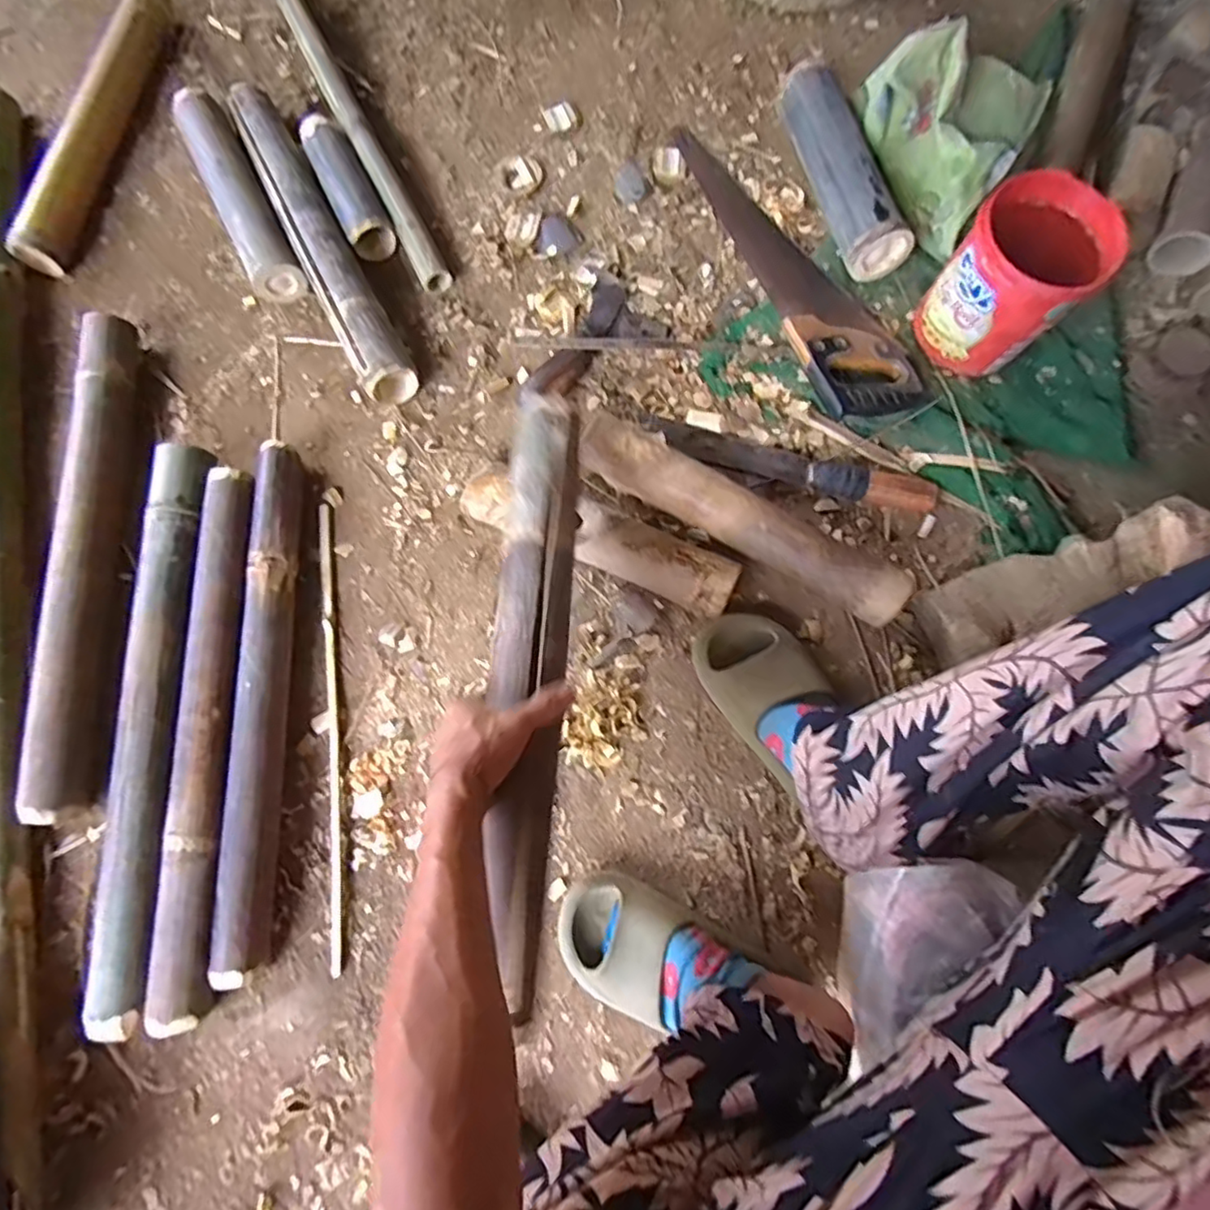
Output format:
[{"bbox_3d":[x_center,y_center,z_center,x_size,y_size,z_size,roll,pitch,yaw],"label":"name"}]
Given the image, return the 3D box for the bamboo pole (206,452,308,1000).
[{"bbox_3d":[-0.370,0.094,0.677,0.055,0.053,0.561,-2,77,1],"label":"bamboo pole"}]

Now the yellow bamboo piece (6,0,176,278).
[{"bbox_3d":[-0.718,-0.680,0.883,0.053,0.074,0.464,13,78,4],"label":"yellow bamboo piece"}]

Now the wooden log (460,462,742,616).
[{"bbox_3d":[-0.005,-0.080,0.706,0.319,0.047,0.078,23,79,6],"label":"wooden log"}]

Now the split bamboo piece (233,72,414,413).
[{"bbox_3d":[-0.377,-0.481,0.806,0.063,0.059,0.519,-28,78,-5],"label":"split bamboo piece"}]

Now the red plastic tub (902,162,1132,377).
[{"bbox_3d":[0.454,-0.364,0.689,0.135,0.146,0.137,0,77,1],"label":"red plastic tub"}]

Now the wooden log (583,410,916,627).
[{"bbox_3d":[0.146,-0.095,0.693,0.378,0.067,0.065,31,80,8],"label":"wooden log"}]

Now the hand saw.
[{"bbox_3d":[0.235,-0.435,0.775,0.121,0.043,0.481,-22,78,-4],"label":"hand saw"}]

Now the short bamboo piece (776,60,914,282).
[{"bbox_3d":[0.295,-0.554,0.790,0.070,0.076,0.287,-18,77,-3],"label":"short bamboo piece"}]

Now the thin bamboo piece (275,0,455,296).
[{"bbox_3d":[-0.380,-0.733,0.881,0.045,0.036,0.730,-27,78,-5],"label":"thin bamboo piece"}]

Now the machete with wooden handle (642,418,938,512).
[{"bbox_3d":[0.210,-0.168,0.724,0.342,0.037,0.050,17,78,5],"label":"machete with wooden handle"}]

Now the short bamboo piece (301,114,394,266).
[{"bbox_3d":[-0.349,-0.565,0.838,0.058,0.048,0.216,-27,78,-5],"label":"short bamboo piece"}]

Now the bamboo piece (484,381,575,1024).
[{"bbox_3d":[-0.064,0.039,0.526,0.061,0.032,0.511,0,68,1],"label":"bamboo piece"}]

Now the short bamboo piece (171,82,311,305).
[{"bbox_3d":[-0.492,-0.550,0.834,0.066,0.056,0.319,-27,78,-5],"label":"short bamboo piece"}]

